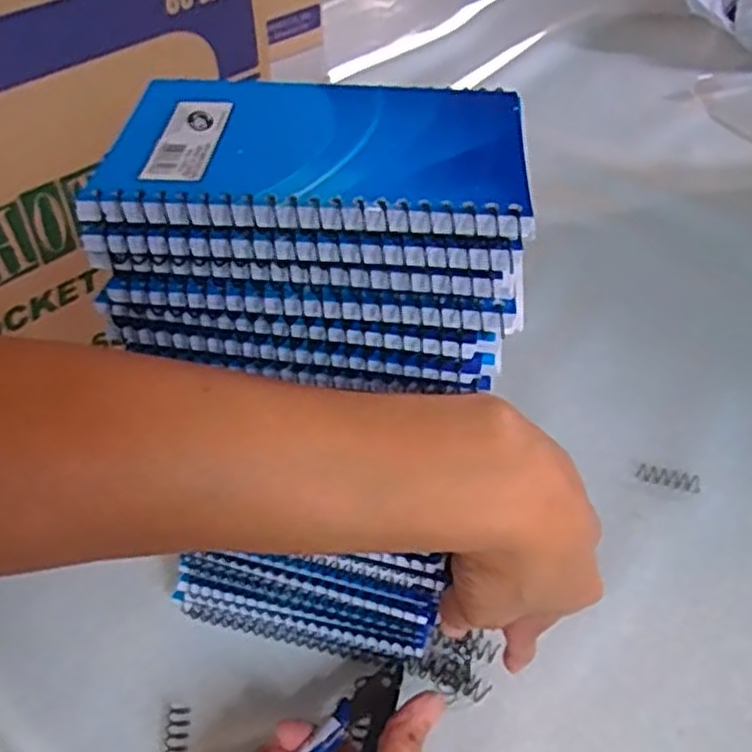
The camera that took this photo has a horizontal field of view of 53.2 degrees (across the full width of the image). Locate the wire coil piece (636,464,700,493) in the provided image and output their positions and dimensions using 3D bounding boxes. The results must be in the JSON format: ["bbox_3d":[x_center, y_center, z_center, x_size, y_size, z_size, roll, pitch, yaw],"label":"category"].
[{"bbox_3d":[0.189,0.065,0.485,0.038,0.008,0.012,18,47,21],"label":"wire coil piece"}]

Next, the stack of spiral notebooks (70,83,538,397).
[{"bbox_3d":[-0.019,-0.051,0.258,0.134,0.070,0.083,3,45,4],"label":"stack of spiral notebooks"}]

